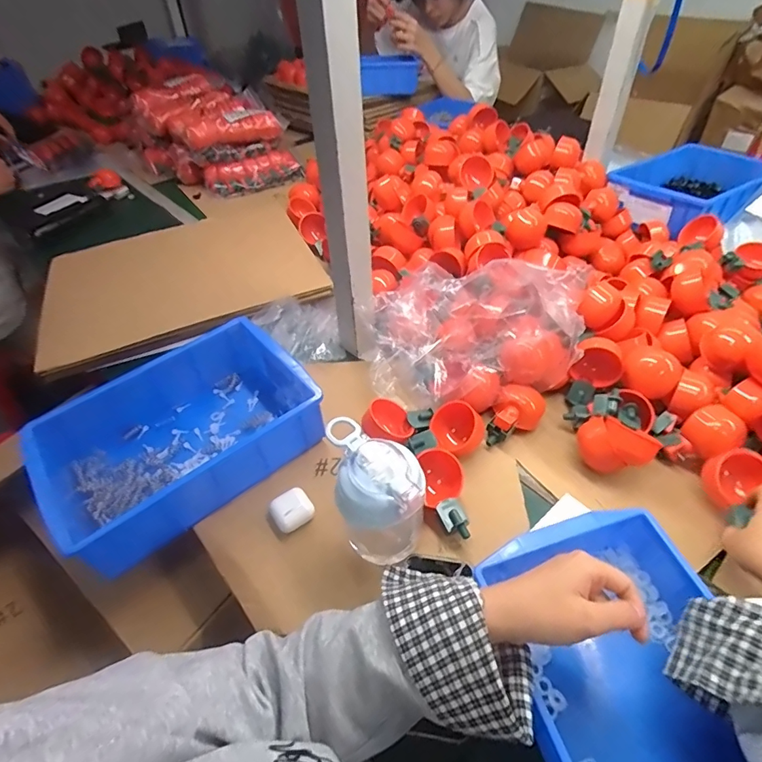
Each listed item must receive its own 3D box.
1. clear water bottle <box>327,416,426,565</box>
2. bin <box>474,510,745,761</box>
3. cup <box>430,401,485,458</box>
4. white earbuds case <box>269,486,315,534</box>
[{"bbox_3d":[0.000,0.112,0.449,0.080,0.144,0.097,-9,46,-4],"label":"clear water bottle"},{"bbox_3d":[0.207,0.248,0.364,0.174,0.089,0.251,-16,47,-11],"label":"bin"},{"bbox_3d":[0.093,0.058,0.548,0.051,0.043,0.066,-22,49,-16],"label":"cup"},{"bbox_3d":[-0.100,0.143,0.509,0.043,0.017,0.039,-30,51,-22],"label":"white earbuds case"}]

